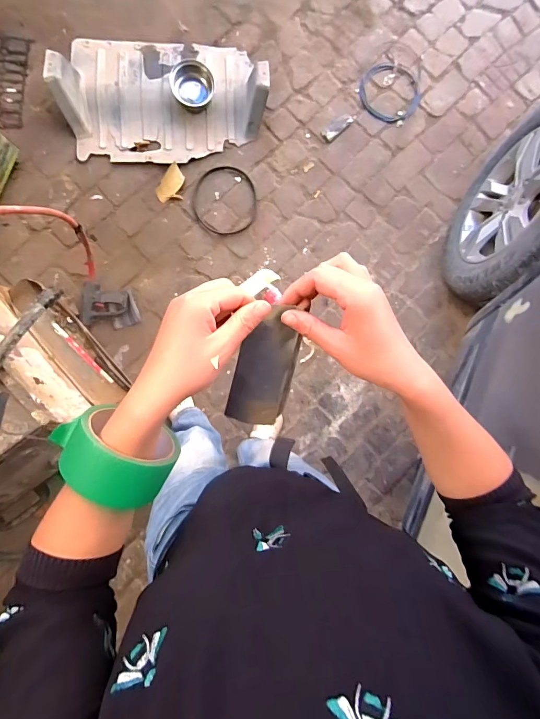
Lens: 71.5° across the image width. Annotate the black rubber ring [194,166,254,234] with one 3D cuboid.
[{"bbox_3d":[-0.178,-0.632,1.485,0.244,0.016,0.269,-3,88,-6],"label":"black rubber ring"}]

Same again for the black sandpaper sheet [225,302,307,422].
[{"bbox_3d":[-0.003,0.009,0.367,0.062,0.011,0.129,3,120,-22],"label":"black sandpaper sheet"}]

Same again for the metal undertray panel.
[{"bbox_3d":[-0.397,-1.019,1.407,0.744,0.161,0.473,-4,88,-6],"label":"metal undertray panel"}]

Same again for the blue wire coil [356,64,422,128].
[{"bbox_3d":[0.506,-1.124,1.573,0.261,0.018,0.274,0,88,-6],"label":"blue wire coil"}]

